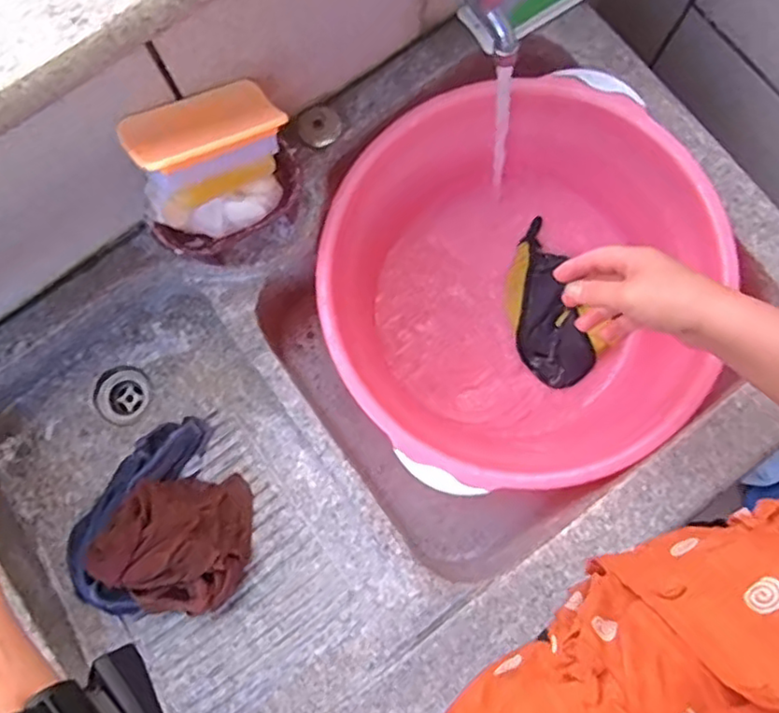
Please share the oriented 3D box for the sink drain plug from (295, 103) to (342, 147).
[{"bbox_3d":[-0.074,-0.244,0.675,0.044,0.015,0.042,0,80,0],"label":"sink drain plug"}]

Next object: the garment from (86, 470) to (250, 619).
[{"bbox_3d":[-0.214,0.184,0.622,0.143,0.086,0.122,-3,80,-1],"label":"garment"}]

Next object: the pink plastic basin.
[{"bbox_3d":[0.141,-0.065,0.740,0.416,0.205,0.406,0,80,0],"label":"pink plastic basin"}]

